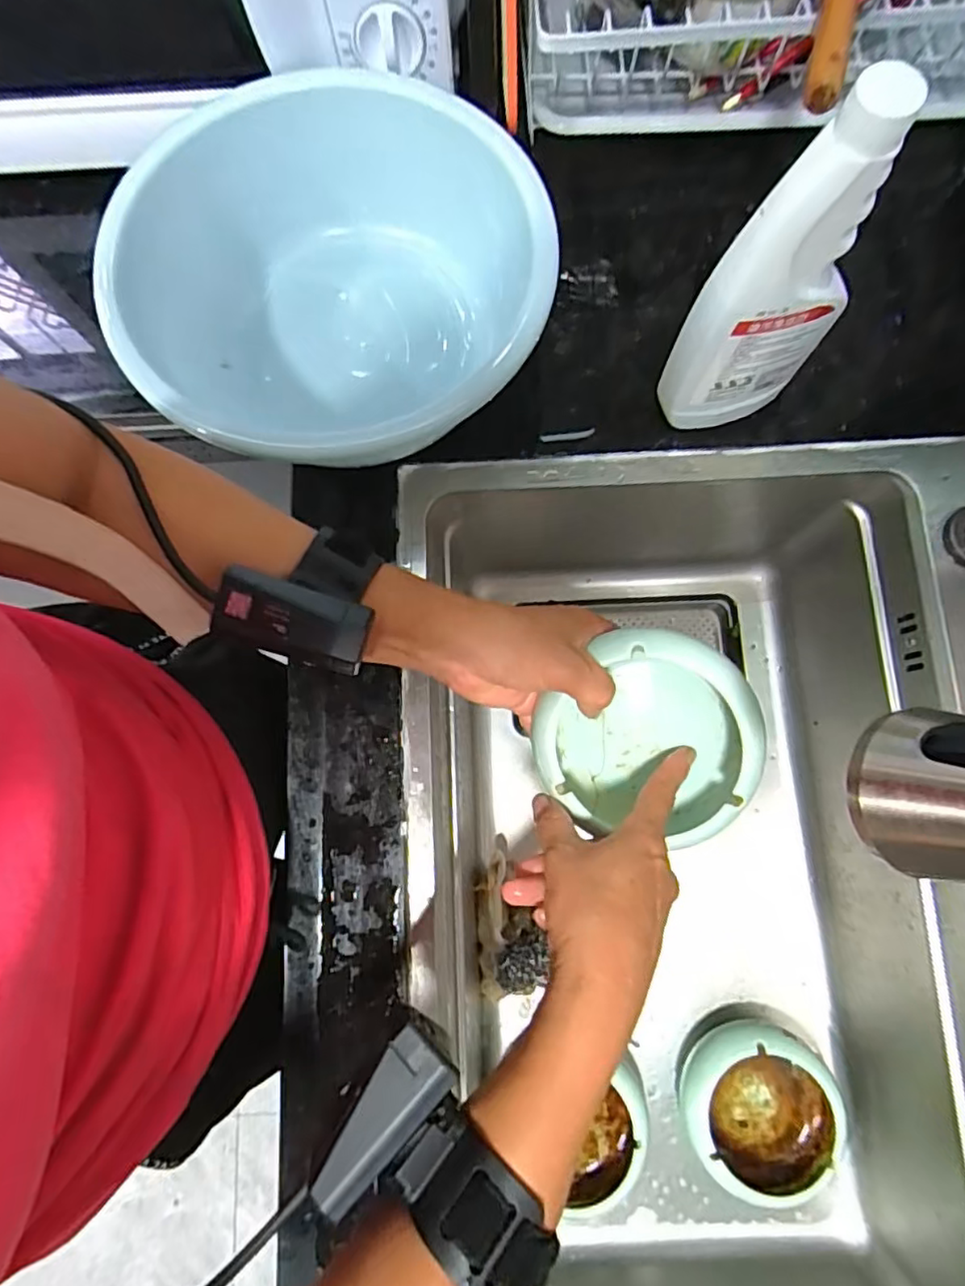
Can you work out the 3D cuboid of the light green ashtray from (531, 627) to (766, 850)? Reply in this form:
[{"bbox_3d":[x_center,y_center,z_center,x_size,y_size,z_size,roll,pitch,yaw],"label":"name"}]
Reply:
[{"bbox_3d":[0.095,0.057,0.373,0.131,0.052,0.131,1,95,11],"label":"light green ashtray"}]

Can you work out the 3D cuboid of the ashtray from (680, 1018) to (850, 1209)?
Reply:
[{"bbox_3d":[0.236,0.398,0.528,0.123,0.051,0.124,0,80,1],"label":"ashtray"}]

